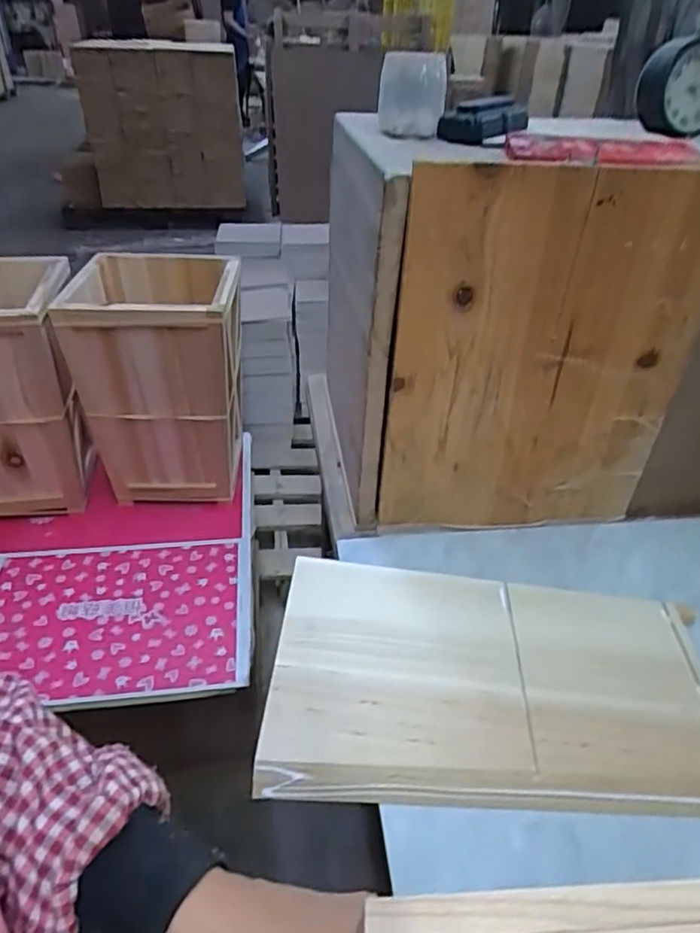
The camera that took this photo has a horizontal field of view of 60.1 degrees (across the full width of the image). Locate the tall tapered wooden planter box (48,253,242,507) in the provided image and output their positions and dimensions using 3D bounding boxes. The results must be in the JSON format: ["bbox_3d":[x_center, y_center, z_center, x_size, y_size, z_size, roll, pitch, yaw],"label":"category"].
[{"bbox_3d":[-0.318,-0.141,1.063,0.252,0.386,0.256,2,36,-3],"label":"tall tapered wooden planter box"}]

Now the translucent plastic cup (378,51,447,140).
[{"bbox_3d":[0.060,-0.357,0.582,0.061,0.067,0.070,7,36,5],"label":"translucent plastic cup"}]

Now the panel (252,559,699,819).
[{"bbox_3d":[0.120,0.176,0.498,0.357,0.015,0.207,5,36,2],"label":"panel"}]

